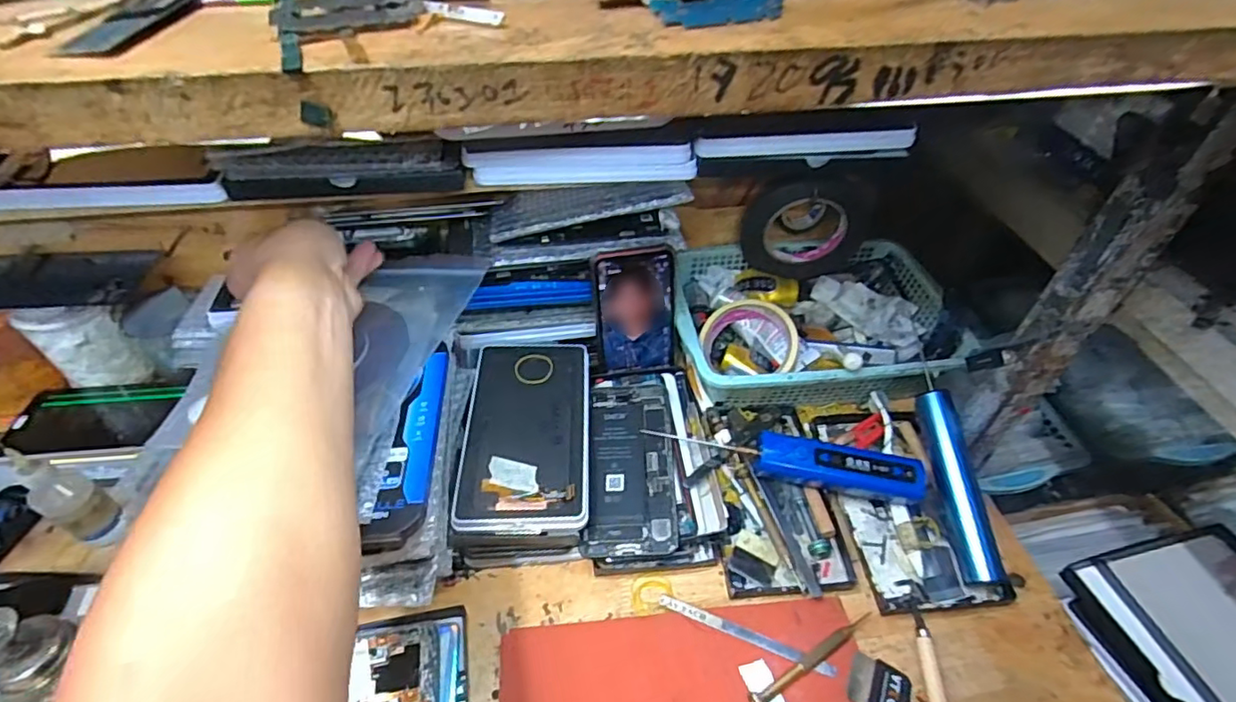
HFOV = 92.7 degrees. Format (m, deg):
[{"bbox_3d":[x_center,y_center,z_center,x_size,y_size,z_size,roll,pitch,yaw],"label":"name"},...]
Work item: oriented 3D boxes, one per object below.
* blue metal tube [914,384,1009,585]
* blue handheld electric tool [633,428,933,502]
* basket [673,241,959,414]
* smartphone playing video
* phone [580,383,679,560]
[{"bbox_3d":[0.279,0.108,0.484,0.027,0.026,0.153,-1,66,-6],"label":"blue metal tube"},{"bbox_3d":[0.141,0.090,0.497,0.217,0.043,0.027,10,47,7],"label":"blue handheld electric tool"},{"bbox_3d":[0.191,-0.033,0.598,0.265,0.064,0.192,-2,46,-4],"label":"basket"},{"bbox_3d":[0.018,-0.036,0.551,0.074,0.123,0.017,-8,31,-4],"label":"smartphone playing video"},{"bbox_3d":[0.010,0.094,0.501,0.072,0.015,0.157,2,52,-3],"label":"phone"}]

